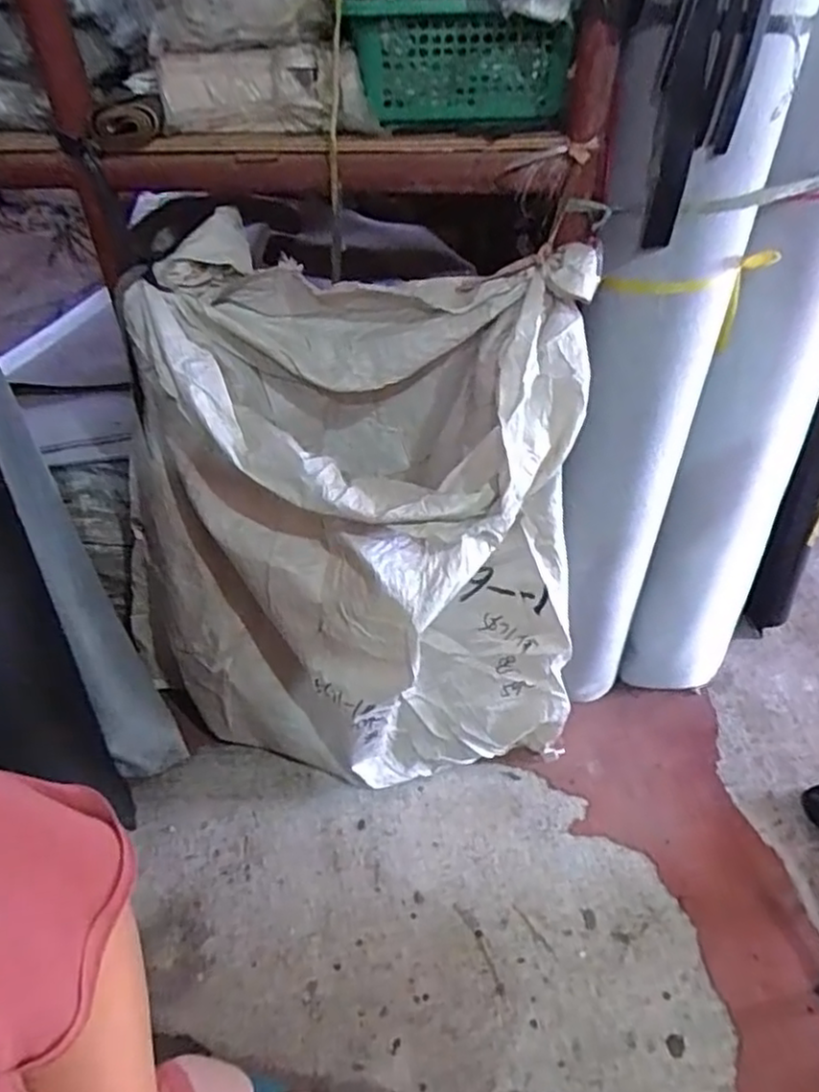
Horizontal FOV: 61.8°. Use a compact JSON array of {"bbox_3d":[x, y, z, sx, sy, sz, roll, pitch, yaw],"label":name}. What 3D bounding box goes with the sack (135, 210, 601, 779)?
[{"bbox_3d":[-0.113,0.004,1.050,0.724,0.797,0.327,14,43,16],"label":"sack"}]

